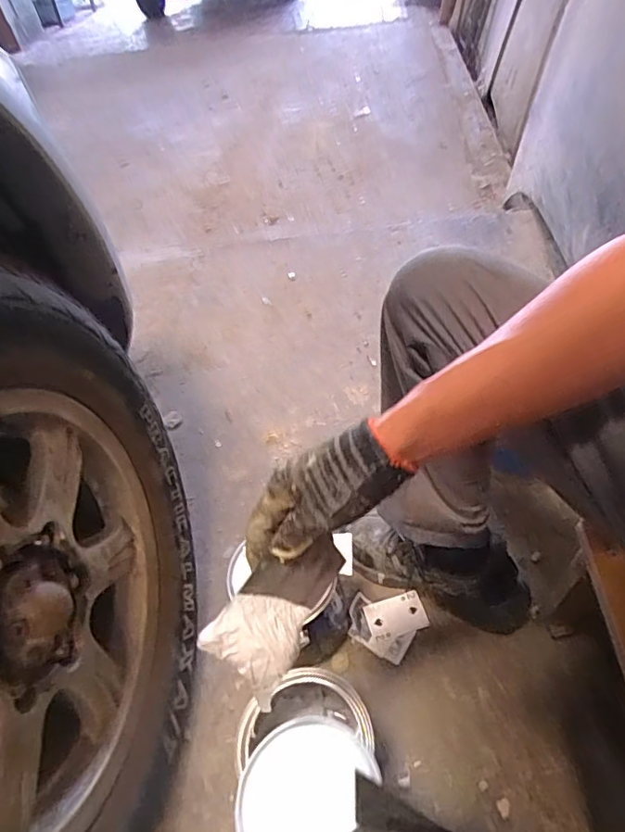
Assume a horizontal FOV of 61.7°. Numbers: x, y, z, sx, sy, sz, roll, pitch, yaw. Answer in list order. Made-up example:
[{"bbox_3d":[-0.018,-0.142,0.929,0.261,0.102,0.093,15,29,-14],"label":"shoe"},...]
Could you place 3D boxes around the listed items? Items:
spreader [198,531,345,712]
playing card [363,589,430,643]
[{"bbox_3d":[-0.030,0.154,0.420,0.074,0.020,0.127,37,75,-13],"label":"spreader"},{"bbox_3d":[0.124,0.299,0.784,0.088,0.004,0.058,-17,48,-2],"label":"playing card"}]

